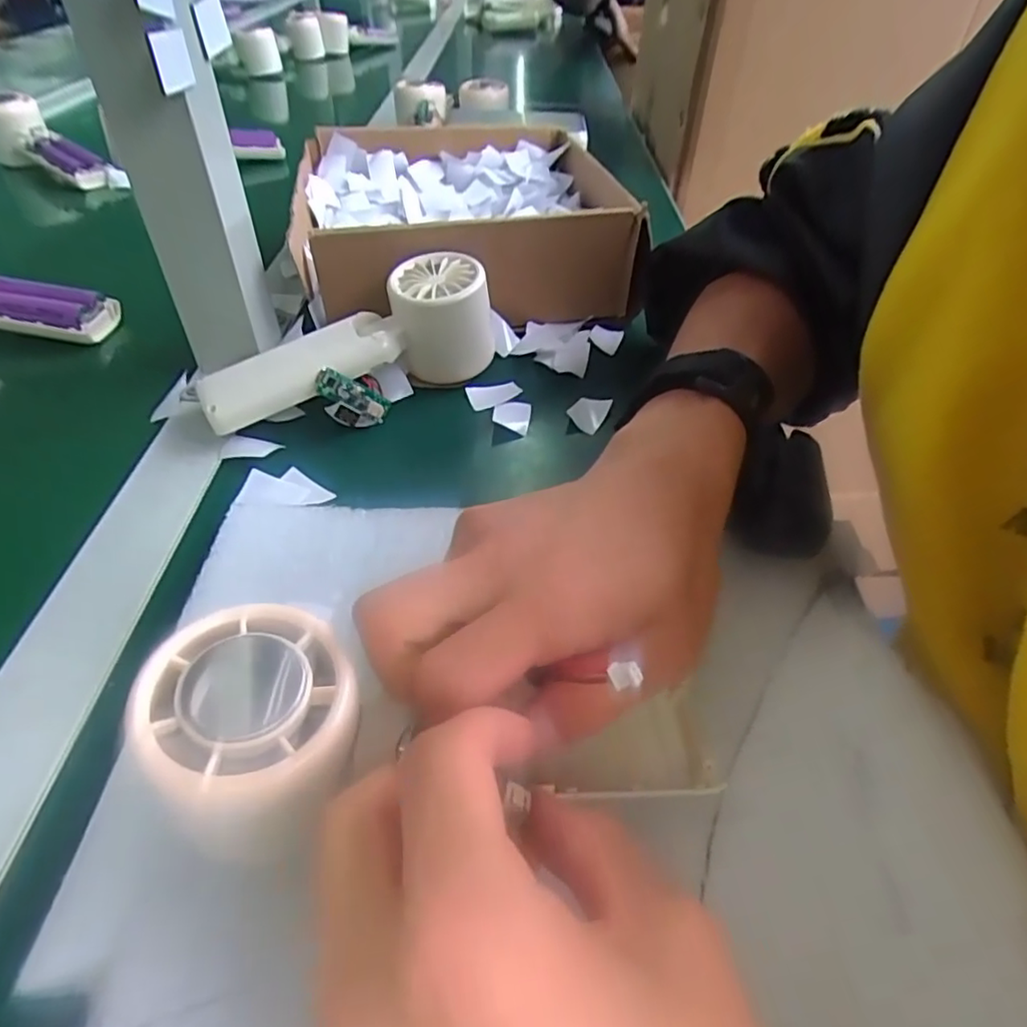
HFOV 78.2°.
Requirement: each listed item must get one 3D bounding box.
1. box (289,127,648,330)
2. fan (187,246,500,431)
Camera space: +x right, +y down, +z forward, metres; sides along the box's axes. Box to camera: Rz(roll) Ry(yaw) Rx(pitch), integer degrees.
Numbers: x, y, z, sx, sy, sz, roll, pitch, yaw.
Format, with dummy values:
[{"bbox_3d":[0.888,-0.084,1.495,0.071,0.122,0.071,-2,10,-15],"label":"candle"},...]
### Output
[{"bbox_3d":[-0.037,-0.209,0.461,0.215,0.077,0.238,-6,46,-10],"label":"box"},{"bbox_3d":[-0.079,-0.092,0.347,0.176,0.062,0.054,-24,52,-26],"label":"fan"}]

